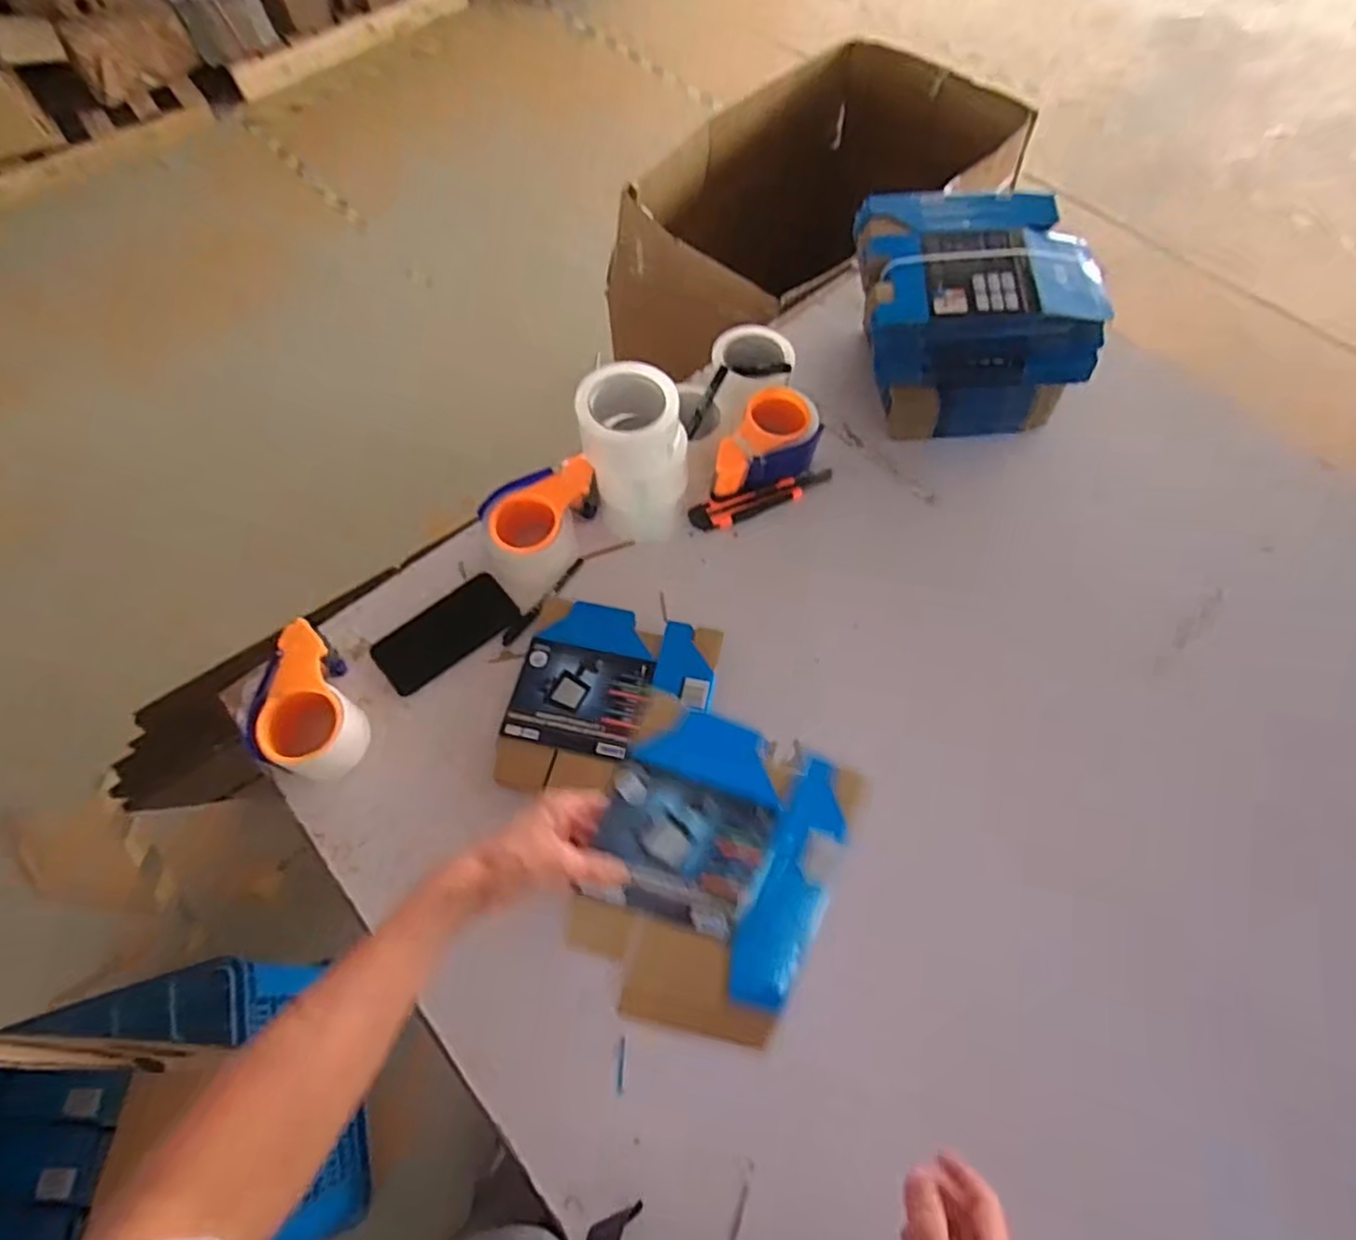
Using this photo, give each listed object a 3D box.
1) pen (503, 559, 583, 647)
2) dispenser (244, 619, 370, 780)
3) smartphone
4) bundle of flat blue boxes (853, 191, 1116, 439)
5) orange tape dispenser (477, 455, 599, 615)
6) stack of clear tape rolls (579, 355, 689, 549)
[{"bbox_3d":[-0.155,-0.022,0.828,0.015,0.008,0.136,34,69,17],"label":"pen"},{"bbox_3d":[-0.372,0.086,0.732,0.101,0.070,0.142,9,64,6],"label":"dispenser"},{"bbox_3d":[-0.265,0.013,0.811,0.158,0.007,0.081,-37,68,-16],"label":"smartphone"},{"bbox_3d":[0.357,-0.377,0.898,0.263,0.200,0.208,1,63,1],"label":"bundle of flat blue boxes"},{"bbox_3d":[-0.171,-0.112,0.832,0.104,0.069,0.167,27,67,14],"label":"orange tape dispenser"},{"bbox_3d":[-0.047,-0.182,0.797,0.108,0.184,0.098,-16,64,-7],"label":"stack of clear tape rolls"}]

